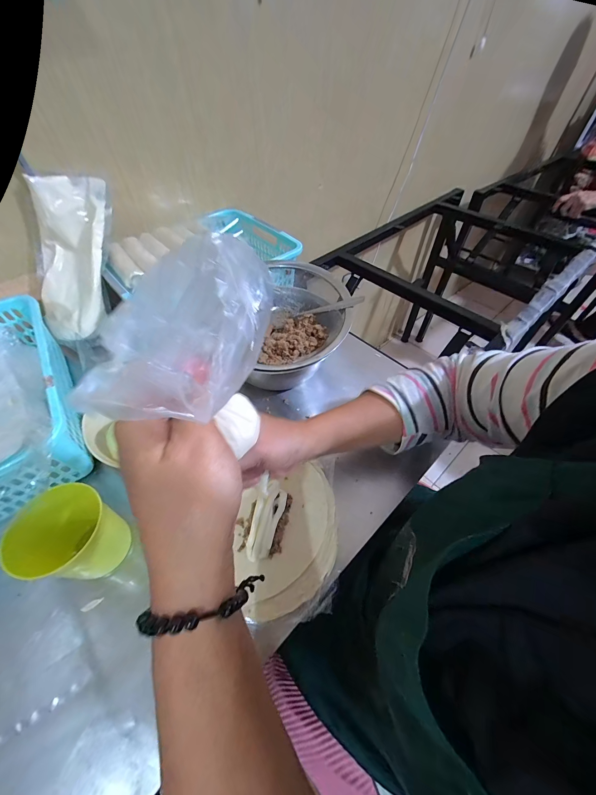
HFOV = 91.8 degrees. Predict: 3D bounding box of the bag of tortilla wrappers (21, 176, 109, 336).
[{"bbox_3d":[-0.366,-0.220,0.460,0.111,0.238,0.033,15,14,12],"label":"bag of tortilla wrappers"}]

